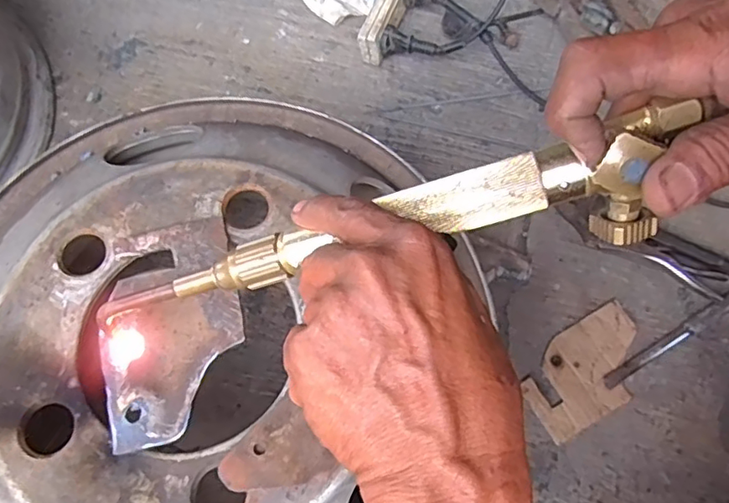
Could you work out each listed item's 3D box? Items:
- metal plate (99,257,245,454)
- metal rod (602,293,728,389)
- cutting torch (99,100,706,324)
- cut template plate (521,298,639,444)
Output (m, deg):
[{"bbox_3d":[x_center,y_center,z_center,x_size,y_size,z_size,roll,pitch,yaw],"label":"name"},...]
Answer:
[{"bbox_3d":[-0.127,0.065,0.381,0.092,0.008,0.114,-10,72,-5],"label":"metal plate"},{"bbox_3d":[0.338,0.087,0.605,0.205,0.012,0.015,-30,74,-11],"label":"metal rod"},{"bbox_3d":[-0.004,-0.003,0.278,0.305,0.054,0.045,-15,71,17],"label":"cutting torch"},{"bbox_3d":[0.233,0.125,0.591,0.142,0.006,0.088,-30,77,-12],"label":"cut template plate"}]

